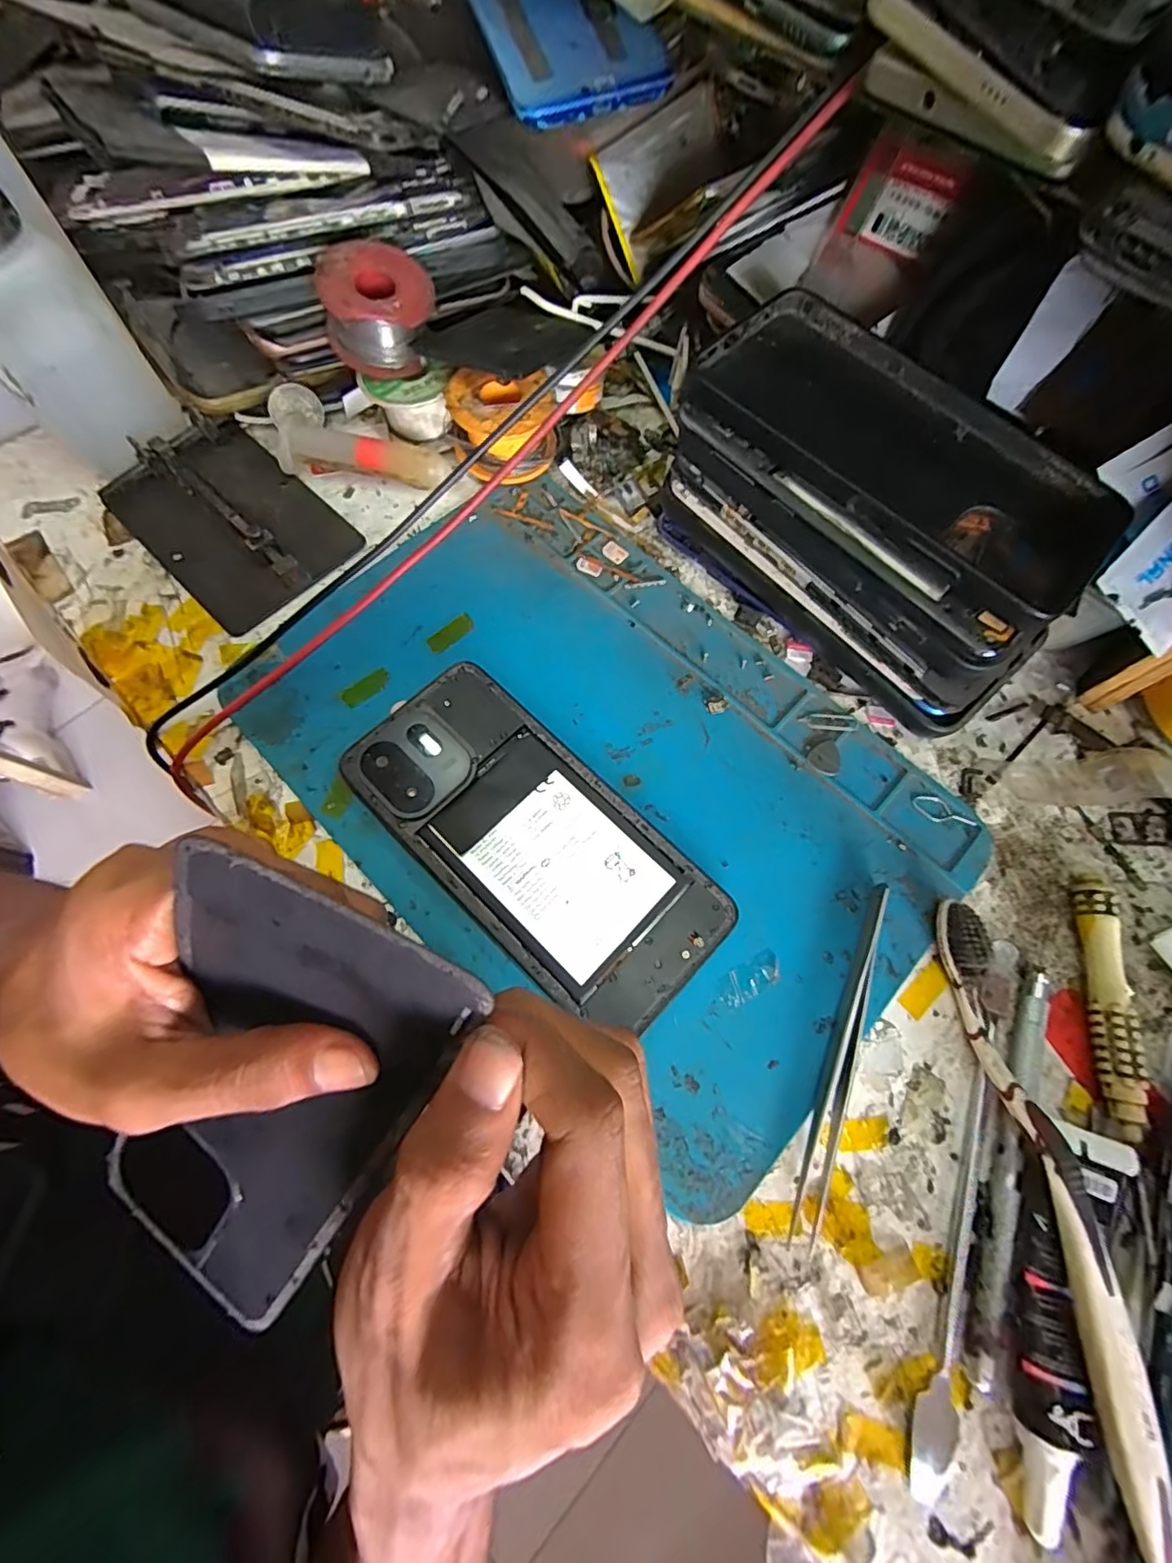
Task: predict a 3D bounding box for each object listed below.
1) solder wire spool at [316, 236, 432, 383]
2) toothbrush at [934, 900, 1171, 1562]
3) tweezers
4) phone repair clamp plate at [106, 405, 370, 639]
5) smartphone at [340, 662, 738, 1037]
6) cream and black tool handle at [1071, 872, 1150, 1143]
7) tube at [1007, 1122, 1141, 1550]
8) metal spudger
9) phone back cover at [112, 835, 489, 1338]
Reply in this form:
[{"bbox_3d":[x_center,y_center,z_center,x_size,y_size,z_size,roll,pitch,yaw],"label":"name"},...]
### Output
[{"bbox_3d":[-0.103,-0.234,0.281,0.053,0.034,0.053,0,70,-1],"label":"solder wire spool"},{"bbox_3d":[0.150,0.129,0.188,0.017,0.027,0.173,-2,70,-2],"label":"toothbrush"},{"bbox_3d":[0.094,0.098,0.208,0.011,0.006,0.127,21,71,6],"label":"tweezers"},{"bbox_3d":[-0.177,-0.132,0.282,0.121,0.013,0.079,42,75,13],"label":"phone repair clamp plate"},{"bbox_3d":[-0.022,0.023,0.230,0.159,0.011,0.073,42,75,13],"label":"smartphone"},{"bbox_3d":[0.196,0.081,0.214,0.012,0.015,0.091,7,70,1],"label":"cream and black tool handle"},{"bbox_3d":[0.150,0.168,0.179,0.030,0.017,0.107,18,71,5],"label":"tube"},{"bbox_3d":[0.137,0.144,0.192,0.020,0.009,0.163,28,72,8],"label":"metal spudger"},{"bbox_3d":[-0.080,0.087,0.148,0.070,0.016,0.155,28,115,8],"label":"phone back cover"}]

